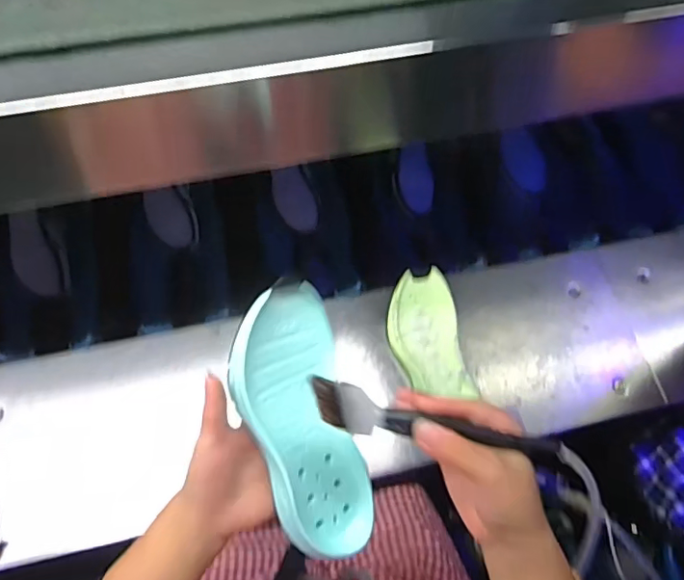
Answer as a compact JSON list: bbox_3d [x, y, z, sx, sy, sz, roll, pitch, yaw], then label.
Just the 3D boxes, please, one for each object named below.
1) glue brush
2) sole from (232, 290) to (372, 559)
[{"bbox_3d":[0.063,0.089,0.357,0.168,0.020,0.026,11,66,-2],"label":"glue brush"},{"bbox_3d":[-0.030,0.098,0.397,0.079,0.036,0.193,-15,90,-33],"label":"sole"}]

